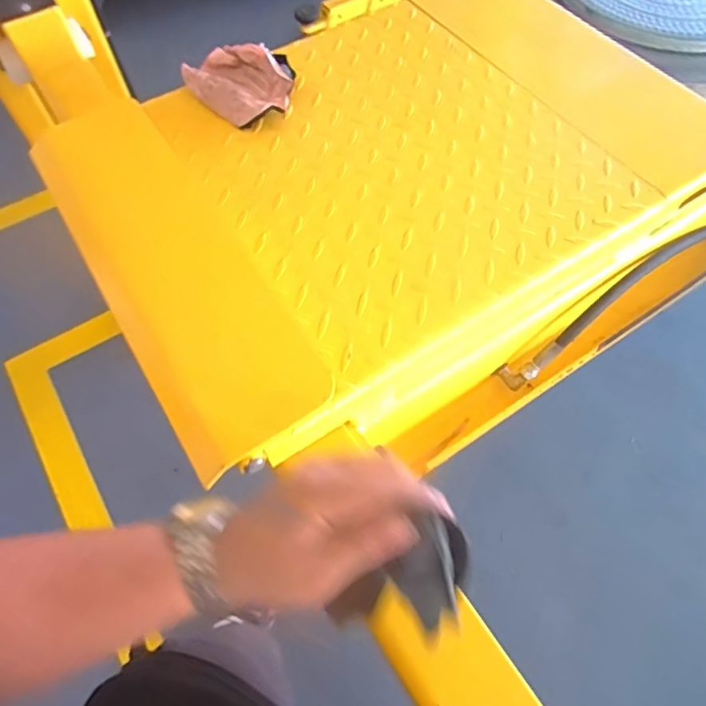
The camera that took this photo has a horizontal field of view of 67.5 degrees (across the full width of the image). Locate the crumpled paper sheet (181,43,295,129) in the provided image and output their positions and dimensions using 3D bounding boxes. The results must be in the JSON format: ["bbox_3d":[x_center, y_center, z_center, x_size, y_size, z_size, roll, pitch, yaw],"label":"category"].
[{"bbox_3d":[-0.141,-0.339,0.656,0.102,0.041,0.142,-40,68,-19],"label":"crumpled paper sheet"}]

